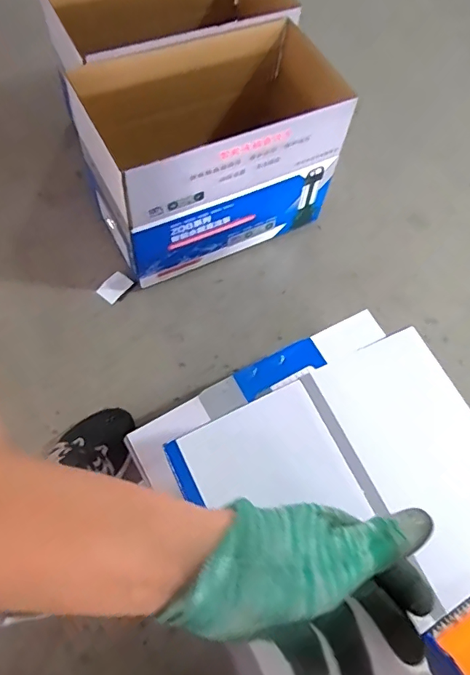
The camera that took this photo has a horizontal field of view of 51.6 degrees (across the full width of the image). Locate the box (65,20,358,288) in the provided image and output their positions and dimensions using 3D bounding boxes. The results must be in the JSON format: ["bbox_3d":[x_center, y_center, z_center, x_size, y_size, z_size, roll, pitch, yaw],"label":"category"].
[{"bbox_3d":[-0.038,-0.334,0.884,0.427,0.299,0.272,-22,69,-16],"label":"box"}]

